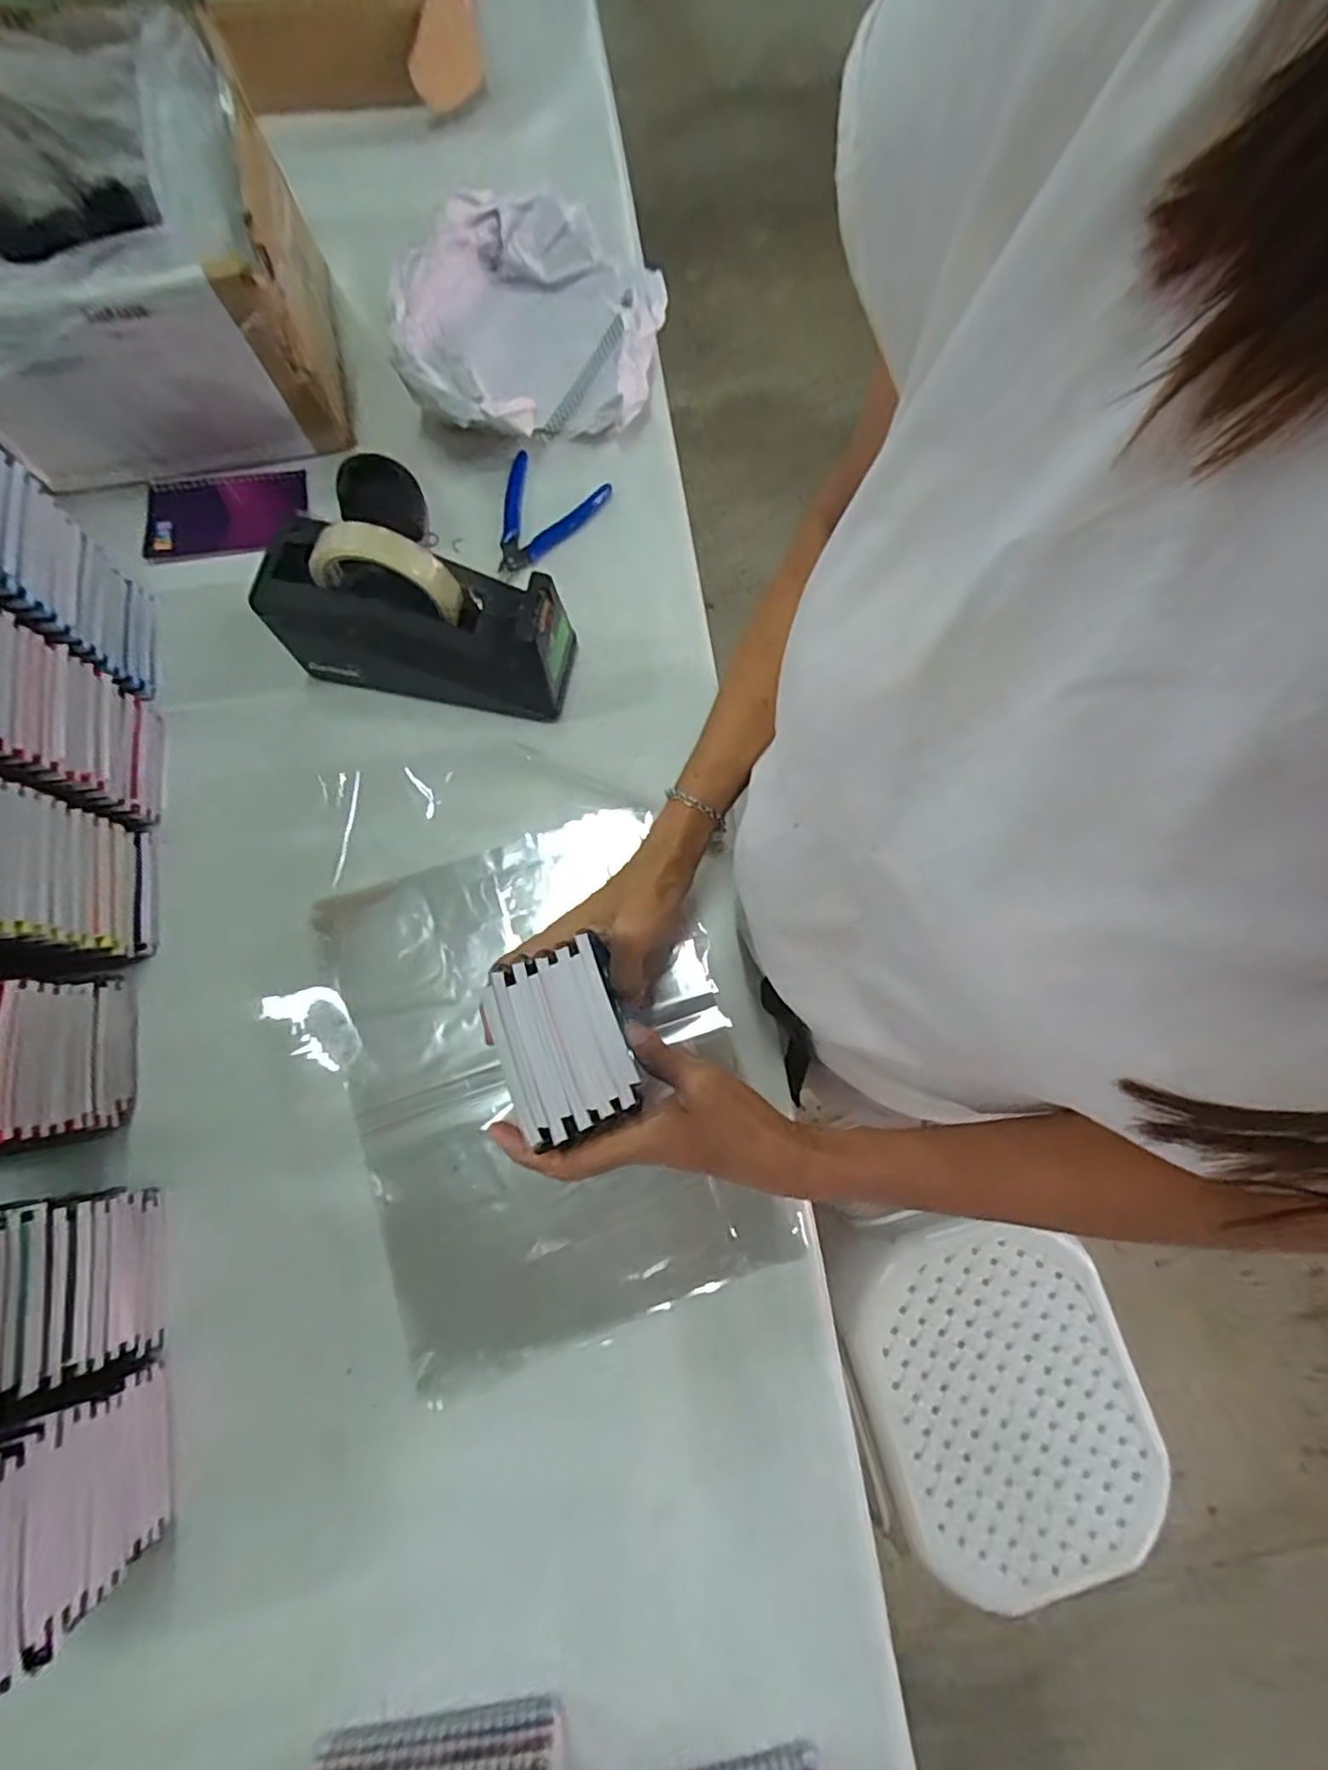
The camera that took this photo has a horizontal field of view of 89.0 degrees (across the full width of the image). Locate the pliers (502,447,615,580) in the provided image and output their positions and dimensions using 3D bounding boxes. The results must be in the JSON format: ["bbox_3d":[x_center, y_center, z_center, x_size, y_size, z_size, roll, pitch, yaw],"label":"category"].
[{"bbox_3d":[-0.111,-0.315,0.581,0.090,0.009,0.116,23,76,4],"label":"pliers"}]

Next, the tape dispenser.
[{"bbox_3d":[-0.174,-0.192,0.478,0.204,0.134,0.072,11,75,1],"label":"tape dispenser"}]

